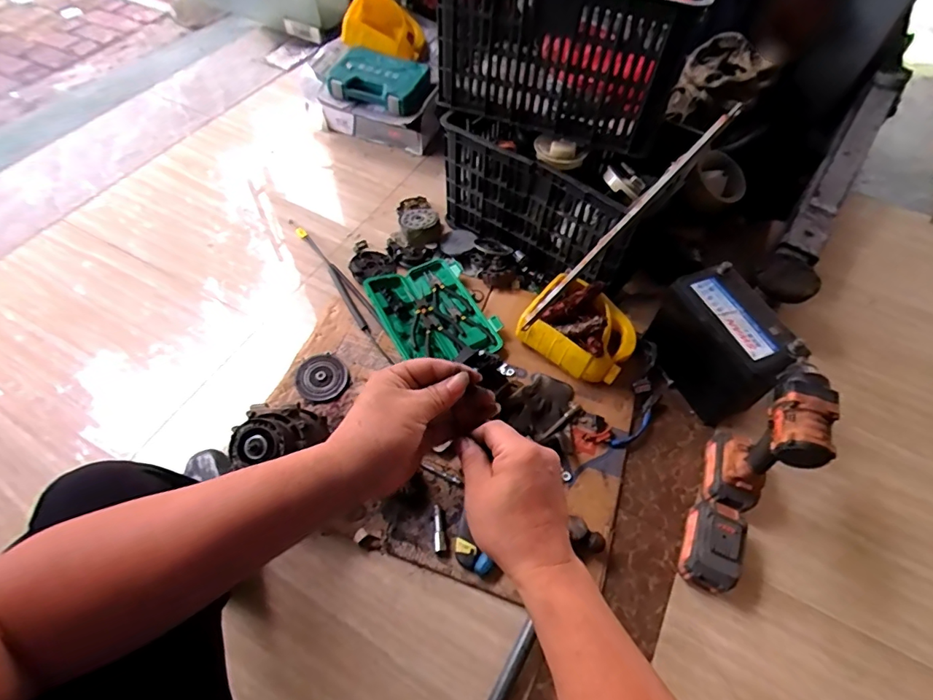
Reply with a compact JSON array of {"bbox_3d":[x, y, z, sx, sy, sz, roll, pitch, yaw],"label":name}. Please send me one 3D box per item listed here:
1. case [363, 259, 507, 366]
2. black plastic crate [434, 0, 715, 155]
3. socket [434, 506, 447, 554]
[{"bbox_3d":[-0.070,-0.087,1.054,0.222,0.055,0.306,-24,61,-16],"label":"case"},{"bbox_3d":[0.224,-0.701,1.030,0.487,0.268,0.391,20,59,11],"label":"black plastic crate"},{"bbox_3d":[-0.048,0.303,0.820,0.019,0.016,0.075,-7,55,-4],"label":"socket"}]

